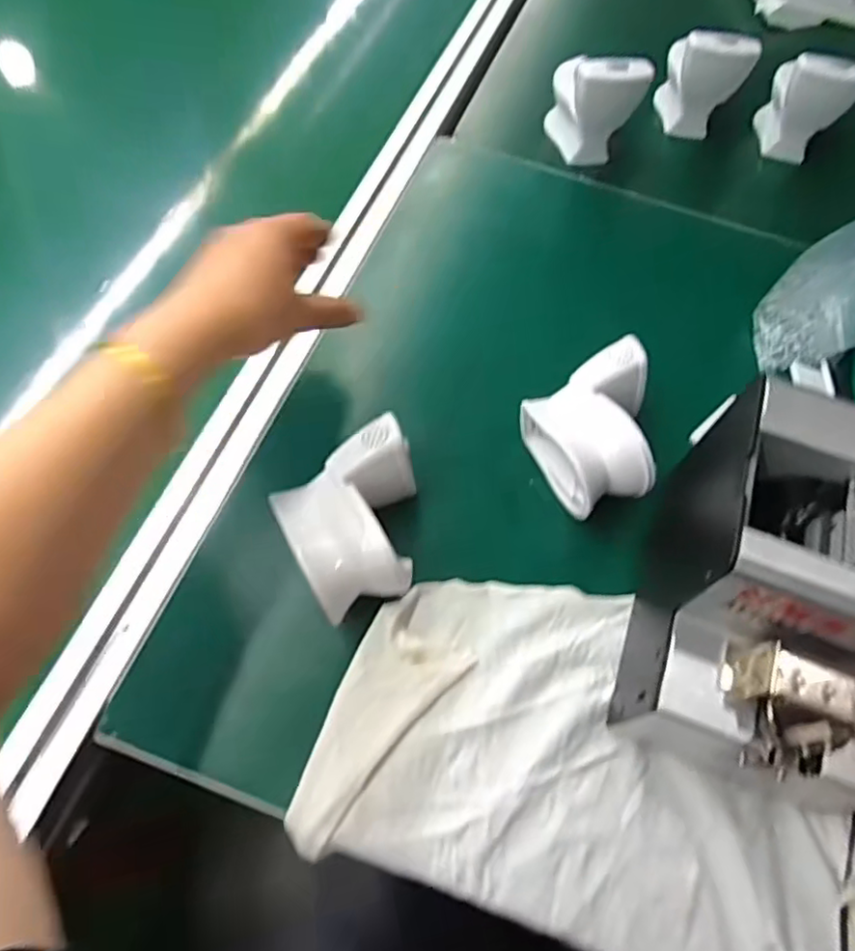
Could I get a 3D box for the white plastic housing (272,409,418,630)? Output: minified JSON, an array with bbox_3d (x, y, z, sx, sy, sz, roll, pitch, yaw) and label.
[{"bbox_3d":[-0.041,0.031,0.409,0.096,0.064,0.102,-23,65,-16],"label":"white plastic housing"}]

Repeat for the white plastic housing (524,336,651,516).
[{"bbox_3d":[0.123,-0.026,0.461,0.093,0.081,0.103,-20,64,-15],"label":"white plastic housing"}]

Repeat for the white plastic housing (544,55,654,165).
[{"bbox_3d":[0.160,-0.364,0.622,0.062,0.101,0.081,-5,61,-7],"label":"white plastic housing"}]

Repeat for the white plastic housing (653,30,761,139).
[{"bbox_3d":[0.280,-0.401,0.653,0.077,0.096,0.071,17,61,5],"label":"white plastic housing"}]

